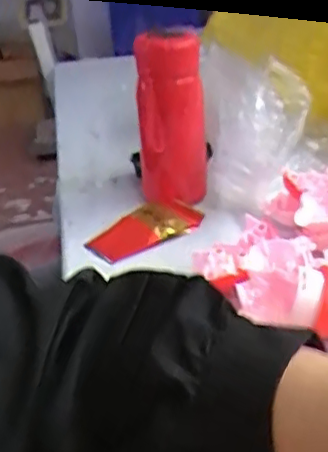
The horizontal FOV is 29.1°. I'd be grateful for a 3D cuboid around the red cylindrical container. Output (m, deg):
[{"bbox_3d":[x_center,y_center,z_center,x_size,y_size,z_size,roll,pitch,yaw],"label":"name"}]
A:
[{"bbox_3d":[0.007,-0.106,0.678,0.072,0.187,0.064,-4,25,1],"label":"red cylindrical container"}]

